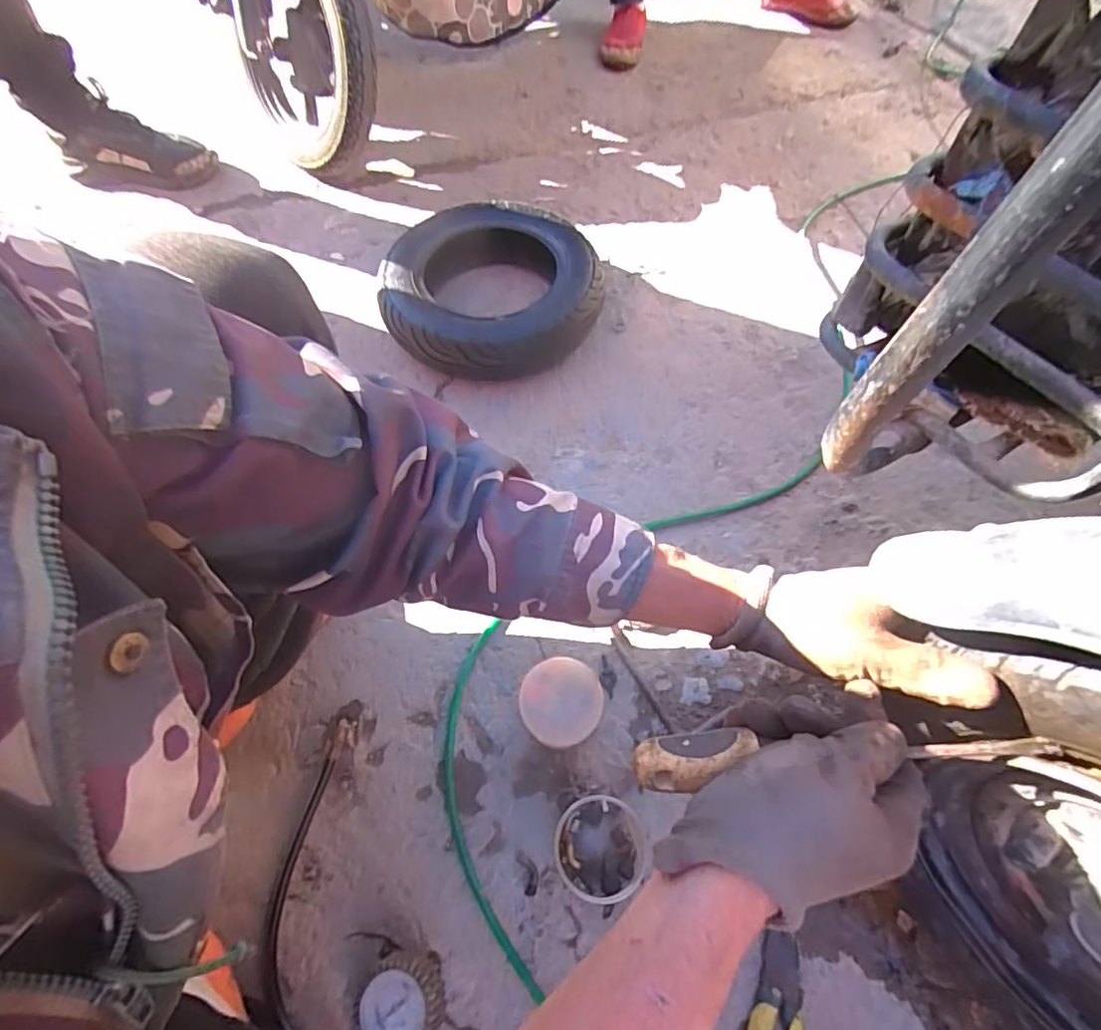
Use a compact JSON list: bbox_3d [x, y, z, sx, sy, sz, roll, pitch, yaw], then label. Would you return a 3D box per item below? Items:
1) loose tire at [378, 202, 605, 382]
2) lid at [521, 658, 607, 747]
[{"bbox_3d":[-0.091,-0.336,0.853,0.321,0.097,0.294,3,62,5],"label":"loose tire"},{"bbox_3d":[0.010,0.190,0.577,0.085,0.006,0.082,-4,74,14],"label":"lid"}]

